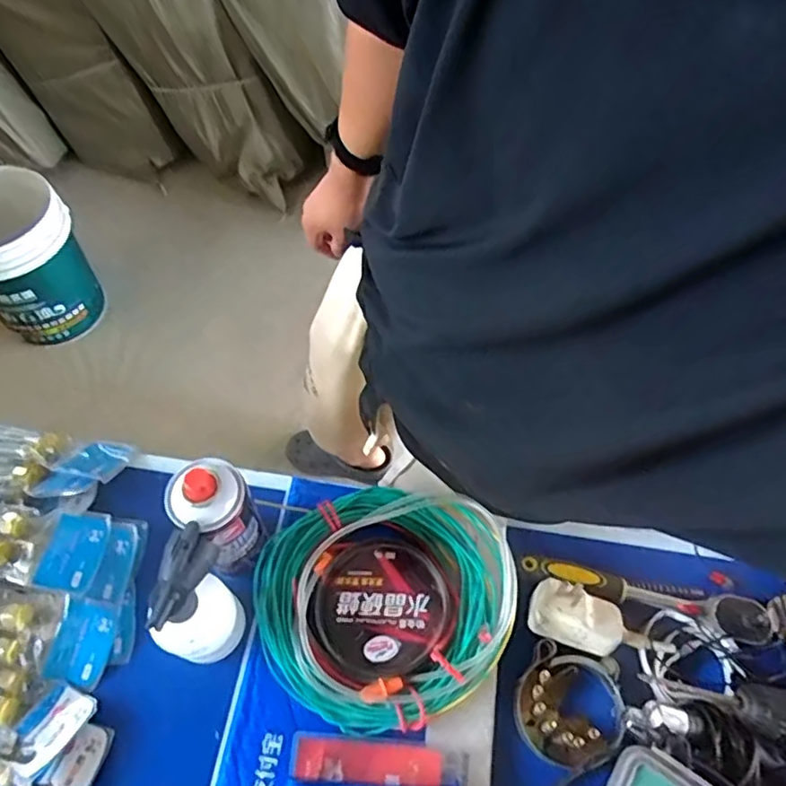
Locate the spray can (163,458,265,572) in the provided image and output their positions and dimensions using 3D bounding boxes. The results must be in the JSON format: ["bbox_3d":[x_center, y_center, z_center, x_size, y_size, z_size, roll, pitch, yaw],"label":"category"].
[{"bbox_3d":[-0.151,0.110,0.525,0.059,0.150,0.056,1,59,-2],"label":"spray can"}]

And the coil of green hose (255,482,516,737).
[{"bbox_3d":[-0.010,0.191,0.555,0.226,0.047,0.213,1,59,-2],"label":"coil of green hose"}]

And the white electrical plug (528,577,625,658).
[{"bbox_3d":[0.175,0.215,0.572,0.085,0.038,0.052,19,60,9],"label":"white electrical plug"}]

